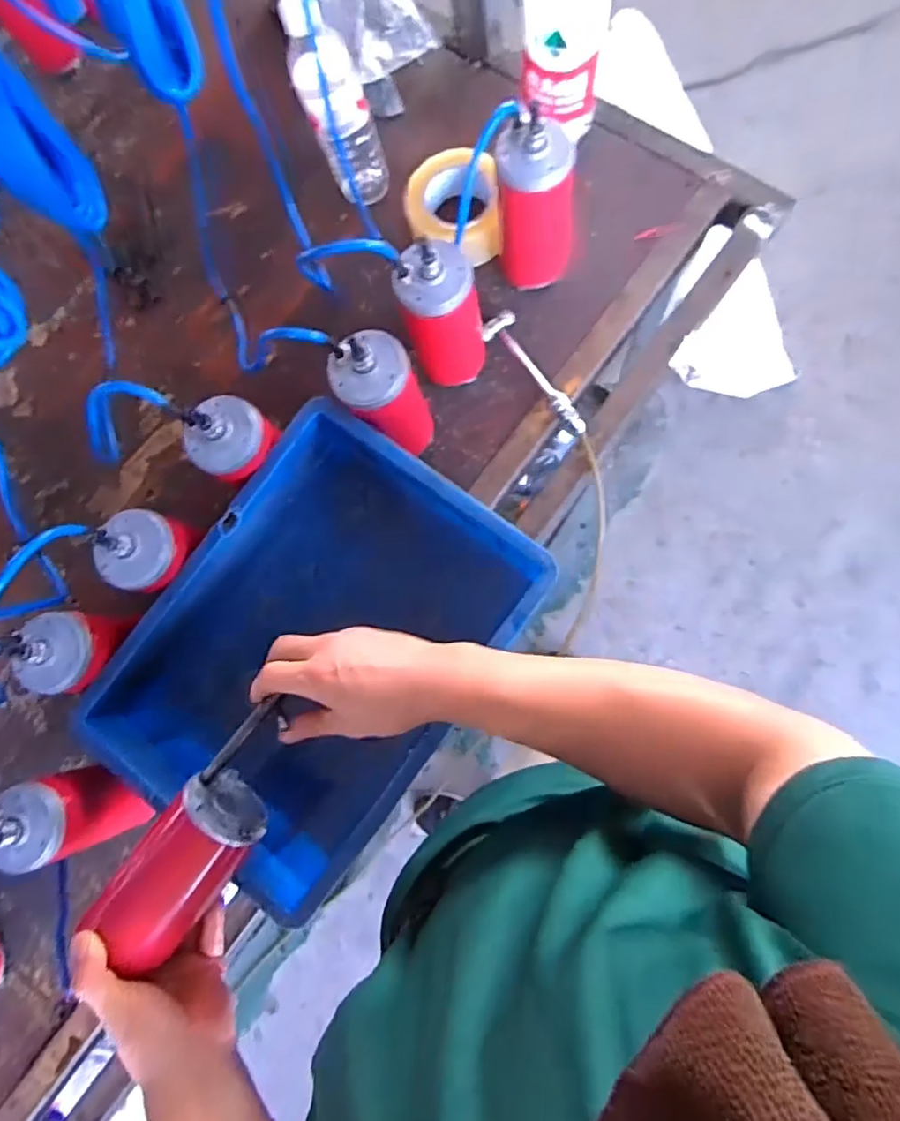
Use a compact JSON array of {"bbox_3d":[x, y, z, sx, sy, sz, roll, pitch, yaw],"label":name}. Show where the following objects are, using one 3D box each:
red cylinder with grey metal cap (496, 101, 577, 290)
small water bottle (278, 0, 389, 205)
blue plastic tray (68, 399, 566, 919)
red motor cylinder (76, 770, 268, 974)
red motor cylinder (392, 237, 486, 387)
[{"bbox_3d":[0.090,-0.372,0.638,0.077,0.174,0.064,0,81,8],"label":"red cylinder with grey metal cap"},{"bbox_3d":[-0.124,-0.500,0.666,0.070,0.220,0.067,-20,79,4],"label":"small water bottle"},{"bbox_3d":[-0.123,0.095,0.651,0.296,0.203,0.408,37,88,11],"label":"blue plastic tray"},{"bbox_3d":[-0.217,0.245,0.479,0.073,0.063,0.140,36,85,9],"label":"red motor cylinder"},{"bbox_3d":[-0.008,-0.254,0.629,0.077,0.186,0.070,-20,79,4],"label":"red motor cylinder"}]

